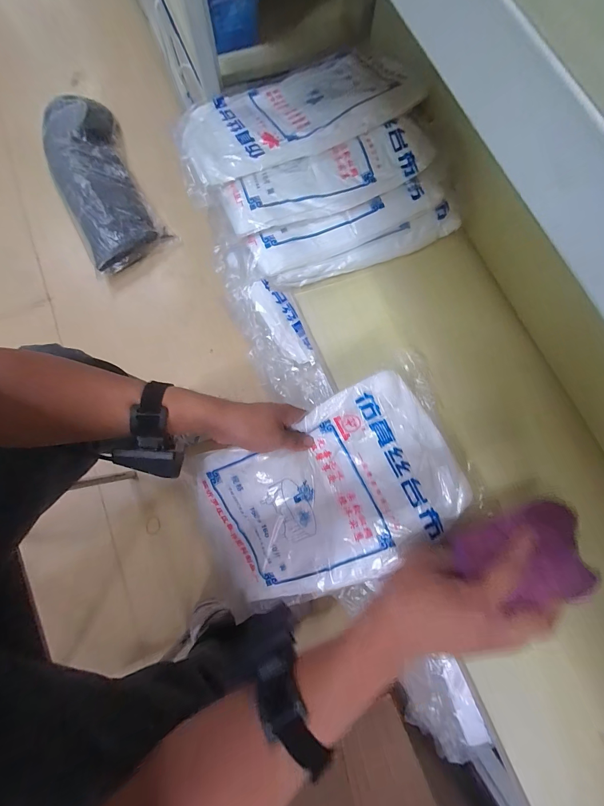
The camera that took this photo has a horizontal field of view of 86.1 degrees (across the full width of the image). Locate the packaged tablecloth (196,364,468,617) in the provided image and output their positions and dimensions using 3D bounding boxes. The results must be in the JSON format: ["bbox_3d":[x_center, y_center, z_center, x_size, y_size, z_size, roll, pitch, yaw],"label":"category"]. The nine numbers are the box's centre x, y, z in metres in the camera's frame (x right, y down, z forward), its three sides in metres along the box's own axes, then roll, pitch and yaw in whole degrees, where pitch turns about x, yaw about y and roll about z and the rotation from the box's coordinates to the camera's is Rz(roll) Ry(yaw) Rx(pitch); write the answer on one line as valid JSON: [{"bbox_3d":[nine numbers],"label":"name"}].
[{"bbox_3d":[0.022,0.124,0.409,0.332,0.027,0.222,-24,93,8],"label":"packaged tablecloth"}]

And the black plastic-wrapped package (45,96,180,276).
[{"bbox_3d":[-0.642,-0.706,1.032,0.257,0.097,0.593,-28,80,-6],"label":"black plastic-wrapped package"}]

